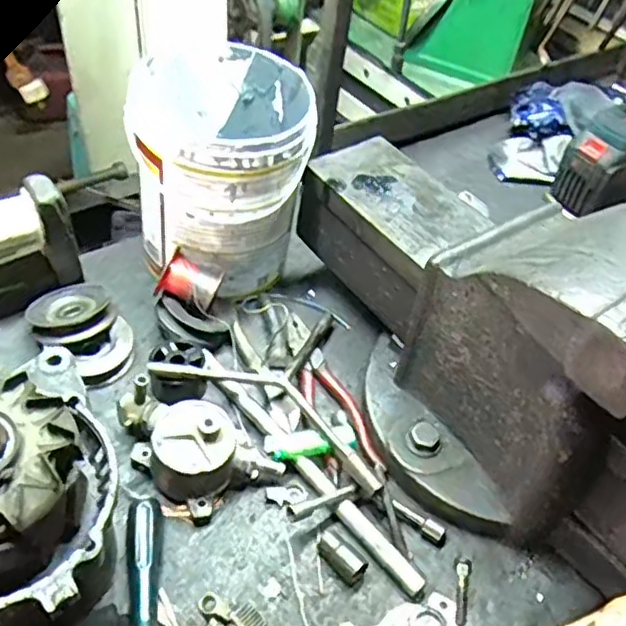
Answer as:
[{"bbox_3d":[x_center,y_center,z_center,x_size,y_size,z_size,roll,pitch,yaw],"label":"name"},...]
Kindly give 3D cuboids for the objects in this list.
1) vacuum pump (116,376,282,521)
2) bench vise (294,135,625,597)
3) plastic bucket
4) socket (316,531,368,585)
[{"bbox_3d":[-0.099,0.105,0.544,0.085,0.067,0.128,-31,54,-33],"label":"vacuum pump"},{"bbox_3d":[0.151,0.018,0.522,0.183,0.263,0.489,-30,53,-32],"label":"bench vise"},{"bbox_3d":[-0.090,-0.135,0.673,0.164,0.213,0.176,3,43,-3],"label":"plastic bucket"},{"bbox_3d":[0.022,0.193,0.511,0.044,0.020,0.020,36,51,29],"label":"socket"}]

